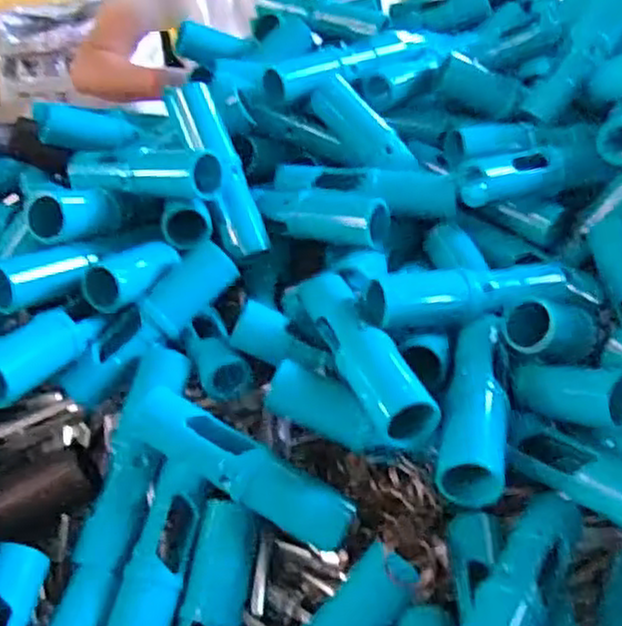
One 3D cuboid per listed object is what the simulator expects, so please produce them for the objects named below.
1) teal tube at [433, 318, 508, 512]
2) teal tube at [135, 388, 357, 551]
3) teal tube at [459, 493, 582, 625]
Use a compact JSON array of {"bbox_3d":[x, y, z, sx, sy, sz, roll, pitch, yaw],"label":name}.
[{"bbox_3d":[0.085,0.045,0.385,0.030,0.028,0.114,3,33,14],"label":"teal tube"},{"bbox_3d":[-0.037,0.078,0.382,0.126,0.030,0.026,28,42,15],"label":"teal tube"},{"bbox_3d":[0.092,0.131,0.341,0.029,0.022,0.122,15,37,29],"label":"teal tube"}]

